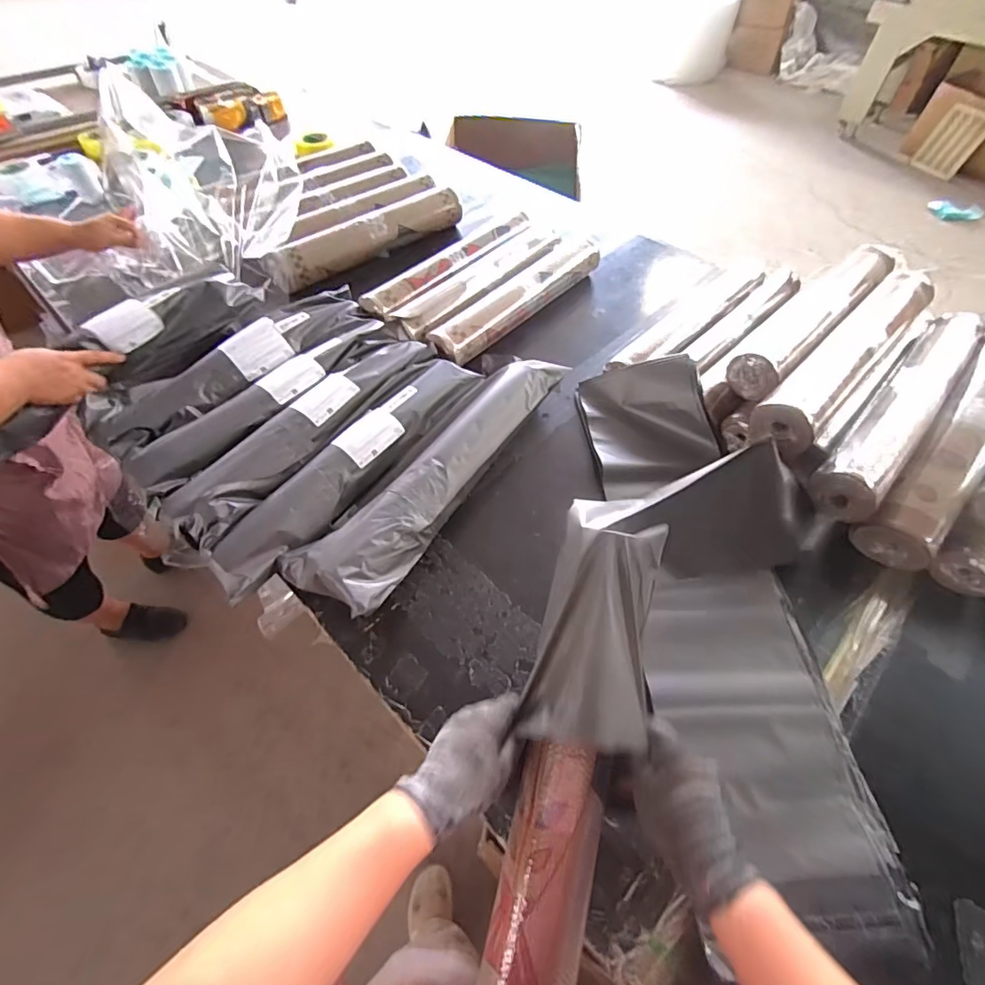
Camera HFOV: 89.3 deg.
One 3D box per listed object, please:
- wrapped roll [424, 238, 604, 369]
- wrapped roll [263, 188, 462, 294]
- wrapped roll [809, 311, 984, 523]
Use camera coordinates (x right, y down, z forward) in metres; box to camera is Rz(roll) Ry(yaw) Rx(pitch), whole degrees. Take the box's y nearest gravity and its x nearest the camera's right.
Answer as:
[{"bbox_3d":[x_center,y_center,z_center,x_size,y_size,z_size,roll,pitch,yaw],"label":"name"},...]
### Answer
[{"bbox_3d":[0.063,-0.414,1.041,0.077,0.057,0.498,36,61,21],"label":"wrapped roll"},{"bbox_3d":[-0.272,-0.607,1.173,0.515,0.076,0.069,-37,64,-25],"label":"wrapped roll"},{"bbox_3d":[0.671,-0.144,0.803,0.091,0.073,0.524,39,63,23],"label":"wrapped roll"}]

